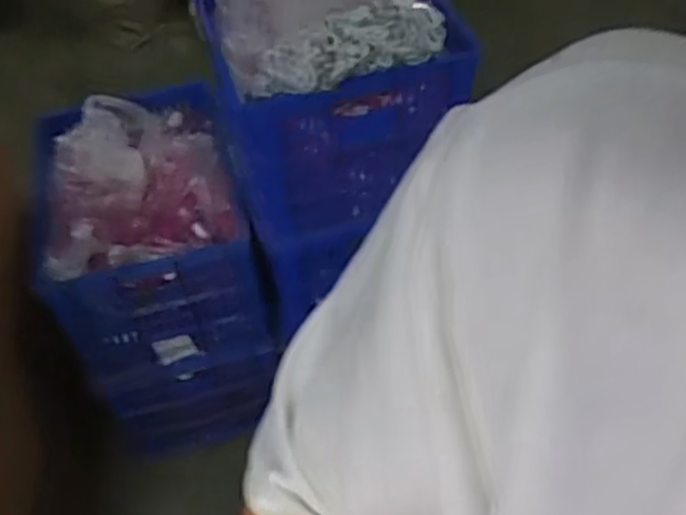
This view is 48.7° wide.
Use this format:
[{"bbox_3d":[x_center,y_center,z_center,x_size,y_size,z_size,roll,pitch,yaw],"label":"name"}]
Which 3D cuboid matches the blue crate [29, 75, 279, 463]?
[{"bbox_3d":[-0.347,0.019,1.467,0.347,0.451,0.495,-16,46,-7],"label":"blue crate"}]

